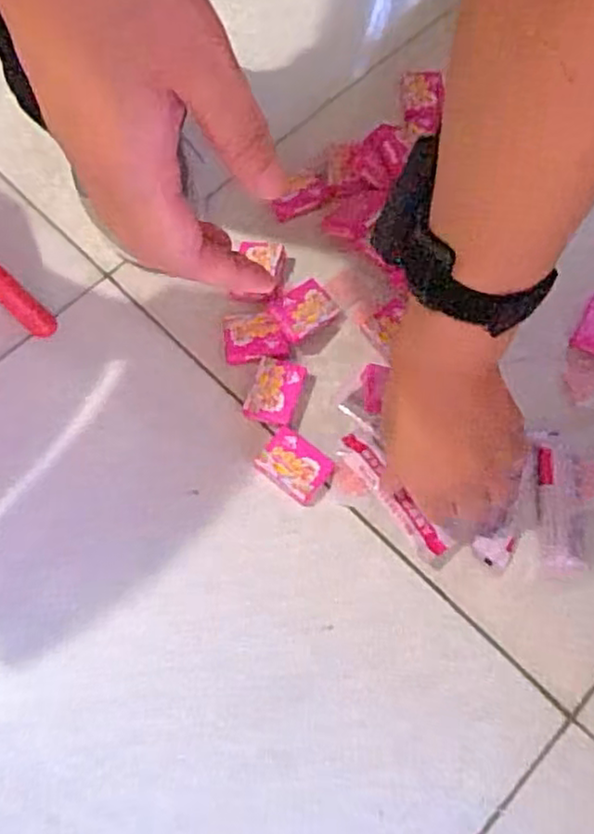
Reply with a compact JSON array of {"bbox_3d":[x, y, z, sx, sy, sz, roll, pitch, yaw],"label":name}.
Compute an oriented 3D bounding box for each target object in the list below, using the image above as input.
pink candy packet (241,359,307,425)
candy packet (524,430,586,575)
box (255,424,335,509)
[{"bbox_3d":[-0.018,-0.020,0.535,0.038,0.024,0.048,18,69,6],"label":"pink candy packet"},{"bbox_3d":[0.200,0.063,0.520,0.031,0.017,0.109,3,68,0],"label":"candy packet"},{"bbox_3d":[-0.001,0.039,0.516,0.054,0.021,0.040,33,71,12],"label":"box"}]

